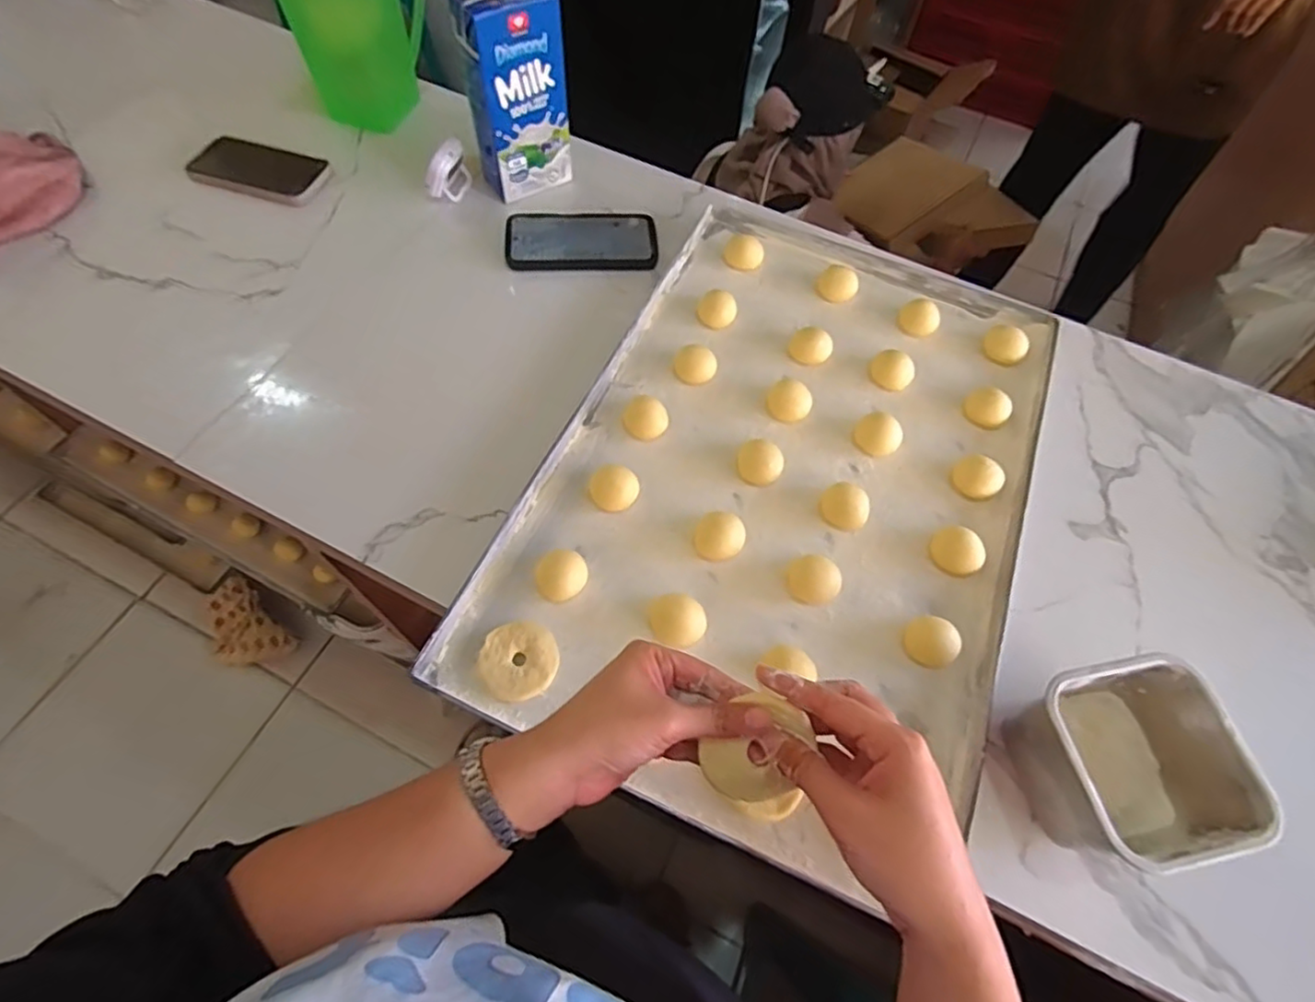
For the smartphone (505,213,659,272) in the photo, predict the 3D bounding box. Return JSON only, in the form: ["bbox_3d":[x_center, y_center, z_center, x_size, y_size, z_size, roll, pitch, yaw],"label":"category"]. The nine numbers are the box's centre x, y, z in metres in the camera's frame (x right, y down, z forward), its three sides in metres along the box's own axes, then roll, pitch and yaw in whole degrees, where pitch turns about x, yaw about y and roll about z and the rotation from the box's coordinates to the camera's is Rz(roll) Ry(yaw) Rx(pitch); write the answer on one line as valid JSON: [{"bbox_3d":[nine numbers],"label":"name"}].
[{"bbox_3d":[-0.086,-0.301,0.731,0.169,0.017,0.091,2,62,-2],"label":"smartphone"}]

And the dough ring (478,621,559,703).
[{"bbox_3d":[-0.108,0.125,0.495,0.058,0.010,0.060,2,62,-3],"label":"dough ring"}]

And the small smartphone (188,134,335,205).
[{"bbox_3d":[-0.468,-0.387,0.742,0.151,0.010,0.077,17,70,1],"label":"small smartphone"}]

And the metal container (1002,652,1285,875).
[{"bbox_3d":[0.324,0.187,0.451,0.118,0.091,0.121,-8,62,-8],"label":"metal container"}]

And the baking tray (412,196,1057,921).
[{"bbox_3d":[0.127,-0.031,0.591,0.411,0.025,0.614,23,63,9],"label":"baking tray"}]

